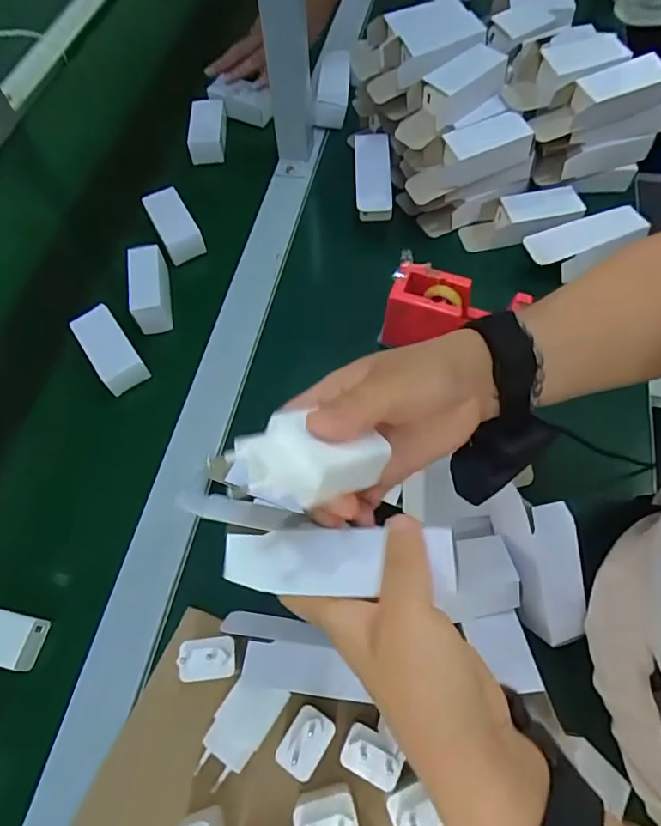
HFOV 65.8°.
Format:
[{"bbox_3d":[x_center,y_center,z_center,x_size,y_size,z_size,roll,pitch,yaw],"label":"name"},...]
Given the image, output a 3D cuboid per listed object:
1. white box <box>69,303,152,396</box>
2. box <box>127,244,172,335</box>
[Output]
[{"bbox_3d":[-0.235,-0.068,0.544,0.044,0.029,0.097,-33,67,-14],"label":"white box"},{"bbox_3d":[-0.202,-0.141,0.574,0.037,0.046,0.089,-9,63,-3],"label":"box"}]

